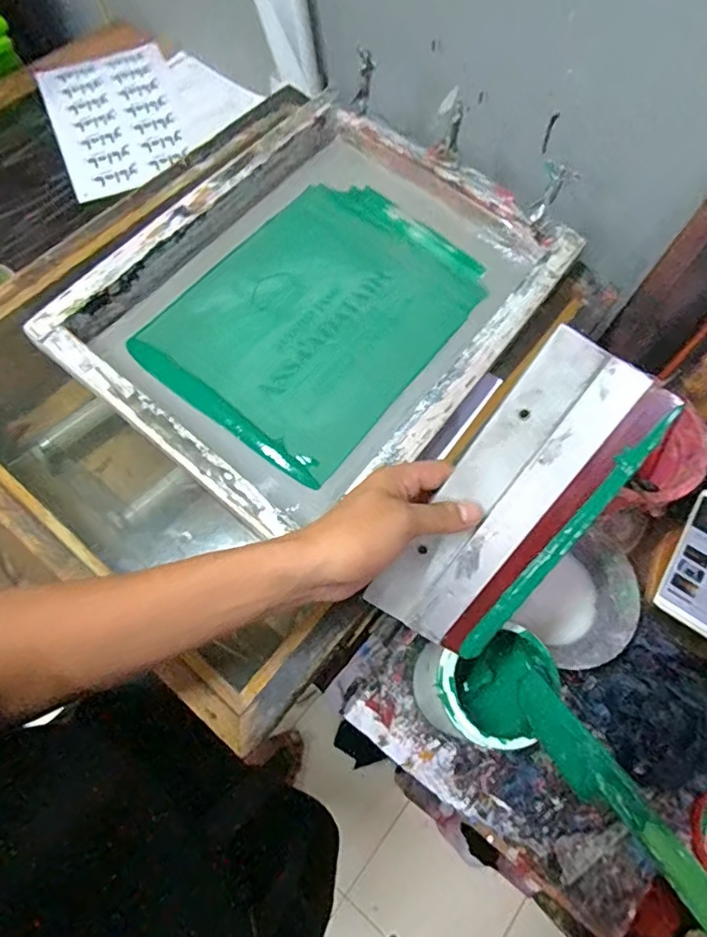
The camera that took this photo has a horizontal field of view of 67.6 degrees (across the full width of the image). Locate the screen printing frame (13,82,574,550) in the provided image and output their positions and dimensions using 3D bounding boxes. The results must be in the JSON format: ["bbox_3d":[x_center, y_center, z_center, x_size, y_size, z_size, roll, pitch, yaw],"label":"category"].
[{"bbox_3d":[-0.042,-0.178,0.540,0.379,0.058,0.436,38,70,12],"label":"screen printing frame"}]

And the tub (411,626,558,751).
[{"bbox_3d":[0.113,0.207,0.495,0.089,0.141,0.086,1,66,-3],"label":"tub"}]

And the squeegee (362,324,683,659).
[{"bbox_3d":[0.113,0.031,0.376,0.095,0.029,0.237,35,110,11],"label":"squeegee"}]

